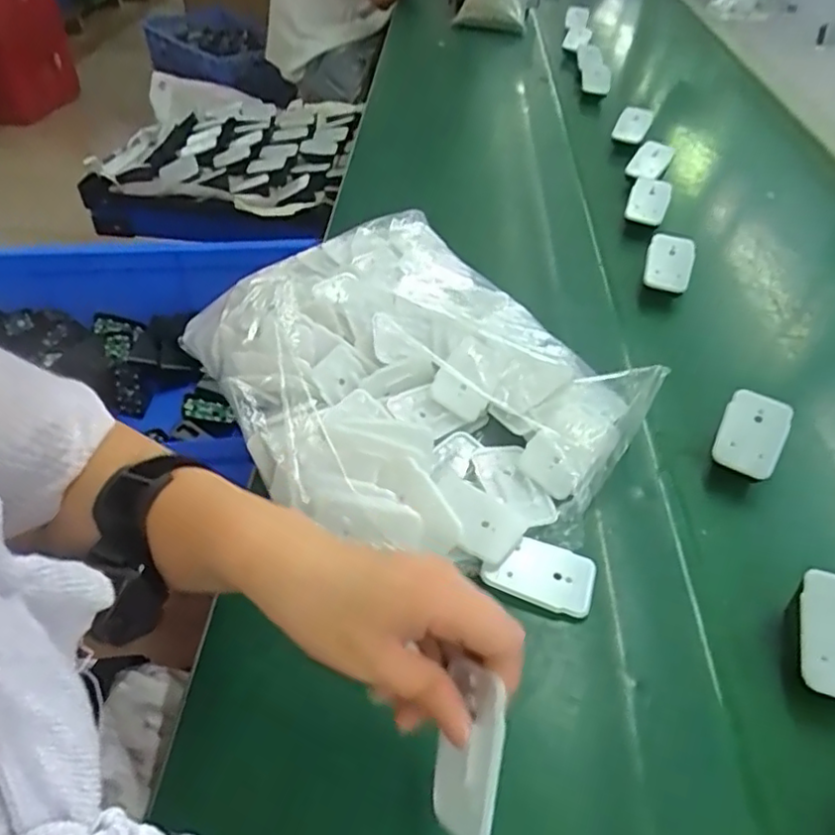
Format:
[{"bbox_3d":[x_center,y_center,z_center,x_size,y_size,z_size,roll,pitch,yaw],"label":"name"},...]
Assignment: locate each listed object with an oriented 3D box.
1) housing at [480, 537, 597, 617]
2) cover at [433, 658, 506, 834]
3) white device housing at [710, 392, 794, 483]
[{"bbox_3d":[0.079,0.102,0.417,0.068,0.013,0.044,17,45,14],"label":"housing"},{"bbox_3d":[0.022,0.144,0.276,0.031,0.071,0.007,3,-8,42],"label":"cover"},{"bbox_3d":[0.249,0.011,0.481,0.045,0.012,0.064,25,75,14],"label":"white device housing"}]

